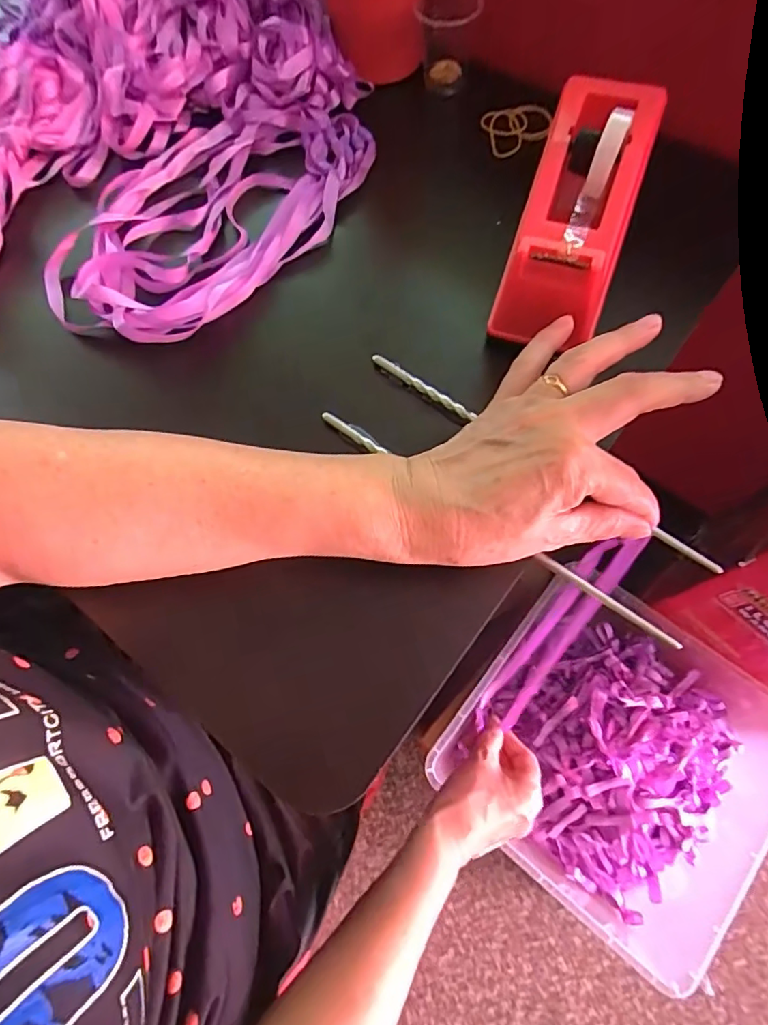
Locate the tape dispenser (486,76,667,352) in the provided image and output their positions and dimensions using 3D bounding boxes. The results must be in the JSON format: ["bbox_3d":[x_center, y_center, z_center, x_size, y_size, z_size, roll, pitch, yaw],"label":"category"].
[{"bbox_3d":[0.112,-0.174,0.321,0.062,0.076,0.156,17,71,10],"label":"tape dispenser"}]

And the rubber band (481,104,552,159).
[{"bbox_3d":[0.100,-0.288,0.401,0.049,0.008,0.043,-11,77,3],"label":"rubber band"}]

